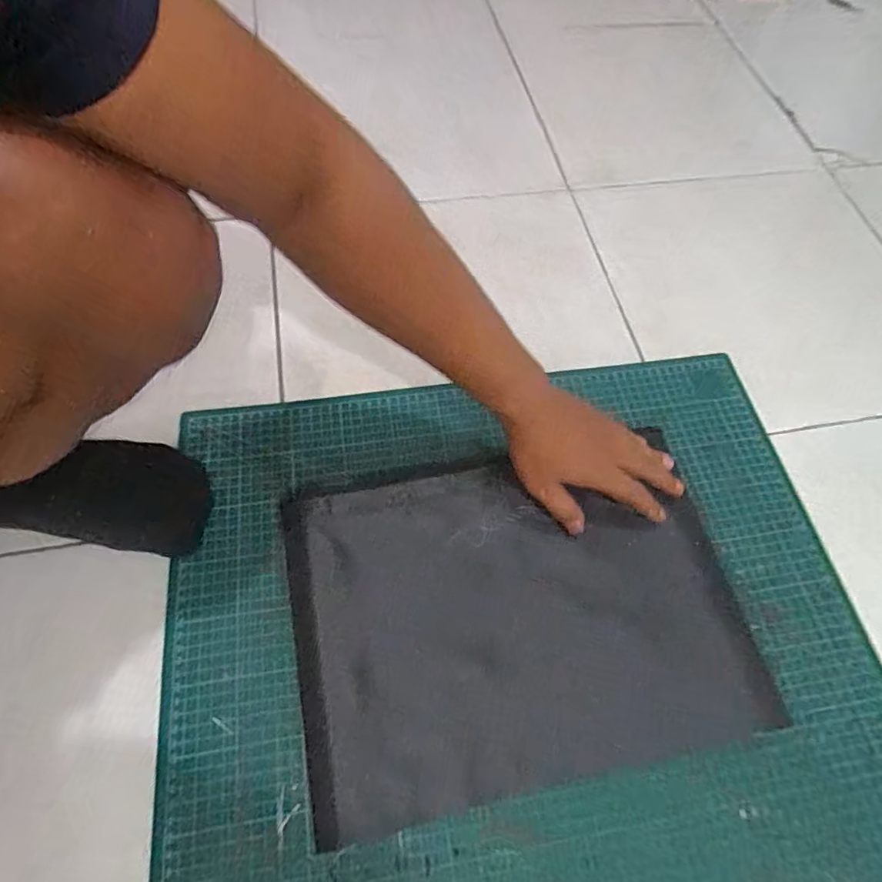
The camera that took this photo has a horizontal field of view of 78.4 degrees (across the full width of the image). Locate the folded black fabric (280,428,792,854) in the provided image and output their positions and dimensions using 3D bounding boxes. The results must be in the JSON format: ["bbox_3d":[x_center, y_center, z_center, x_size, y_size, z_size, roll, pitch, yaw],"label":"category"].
[{"bbox_3d":[0.064,0.142,0.462,0.370,0.043,0.264,-10,63,-8],"label":"folded black fabric"}]

